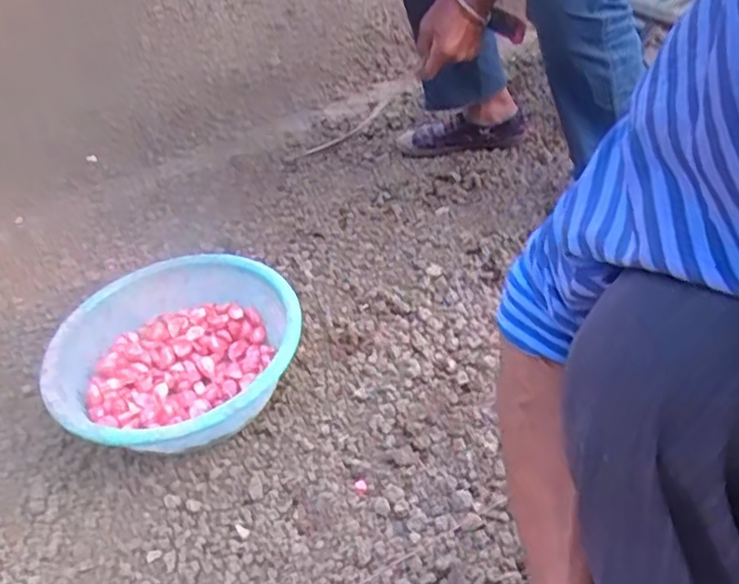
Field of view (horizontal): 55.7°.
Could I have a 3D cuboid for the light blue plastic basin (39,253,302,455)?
[{"bbox_3d":[-0.245,0.088,0.926,0.288,0.113,0.334,14,46,20],"label":"light blue plastic basin"}]

